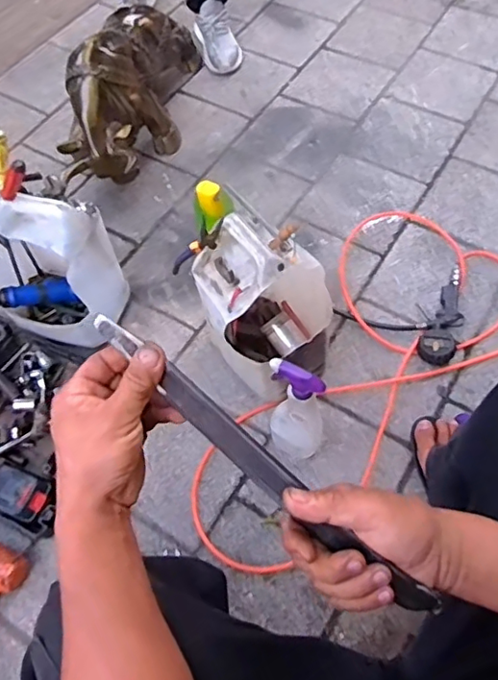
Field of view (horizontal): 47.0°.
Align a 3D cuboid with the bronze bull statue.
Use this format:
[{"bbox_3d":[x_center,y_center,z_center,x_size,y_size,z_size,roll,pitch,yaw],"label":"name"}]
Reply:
[{"bbox_3d":[-0.274,-0.611,1.389,0.199,0.297,0.642,13,52,10],"label":"bronze bull statue"}]

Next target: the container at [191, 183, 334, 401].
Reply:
[{"bbox_3d":[0.027,-0.055,1.042,0.200,0.341,0.240,-41,66,-19],"label":"container"}]

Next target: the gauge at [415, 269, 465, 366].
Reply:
[{"bbox_3d":[0.394,-0.056,1.168,0.089,0.045,0.238,8,61,8],"label":"gauge"}]

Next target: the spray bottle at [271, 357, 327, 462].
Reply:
[{"bbox_3d":[0.078,0.120,0.941,0.086,0.276,0.073,2,60,3],"label":"spray bottle"}]

